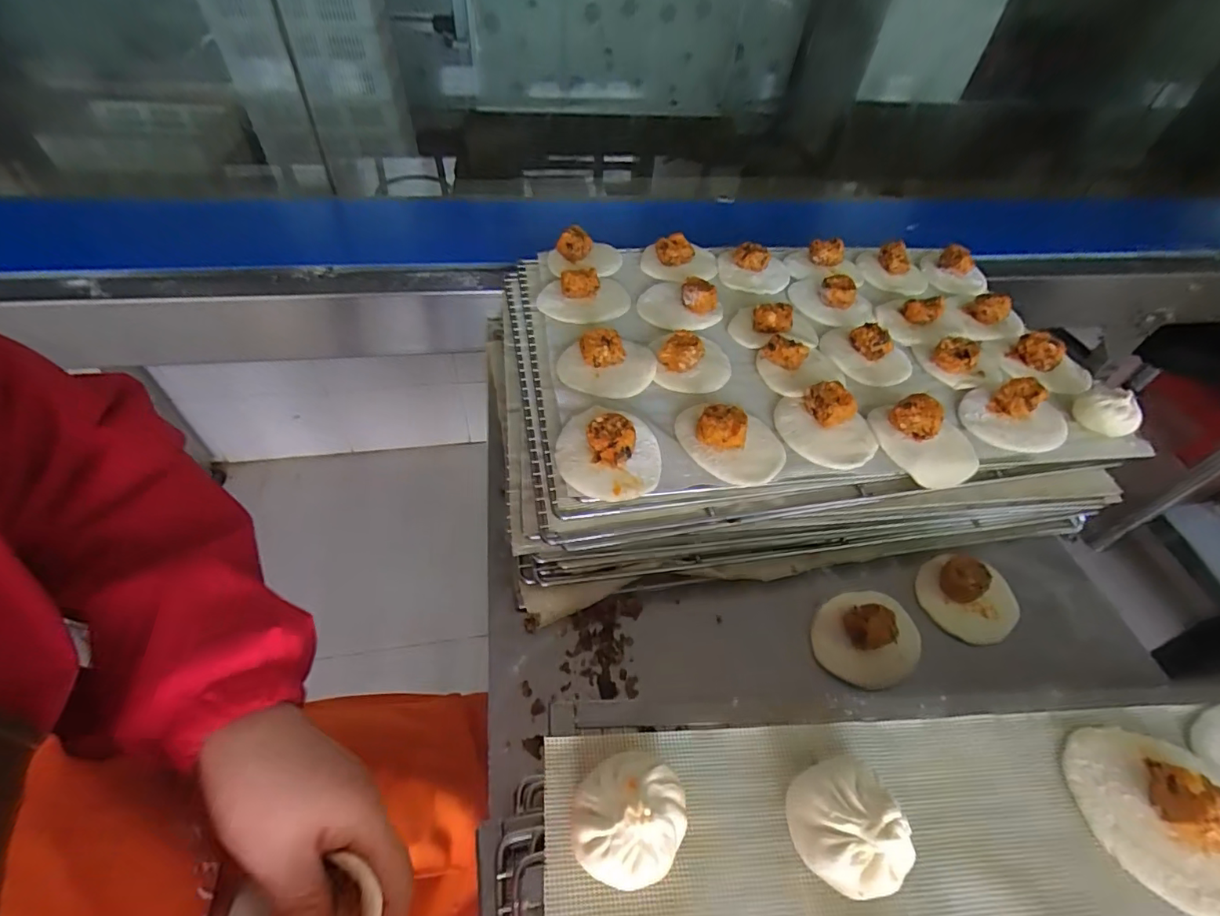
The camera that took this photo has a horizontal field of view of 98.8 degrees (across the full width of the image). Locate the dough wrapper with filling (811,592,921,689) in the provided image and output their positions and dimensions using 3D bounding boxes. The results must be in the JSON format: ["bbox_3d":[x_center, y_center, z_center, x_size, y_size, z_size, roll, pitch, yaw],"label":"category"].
[{"bbox_3d":[0.233,0.154,0.466,0.100,0.038,0.082,-23,56,-23],"label":"dough wrapper with filling"}]

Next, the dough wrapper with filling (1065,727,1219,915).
[{"bbox_3d":[0.303,0.187,0.274,0.085,0.032,0.085,3,50,-3],"label":"dough wrapper with filling"}]

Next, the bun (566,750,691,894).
[{"bbox_3d":[0.009,0.173,0.252,0.050,0.043,0.052,3,50,-3],"label":"bun"}]

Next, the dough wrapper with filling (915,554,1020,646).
[{"bbox_3d":[0.346,0.128,0.499,0.084,0.039,0.088,3,50,-3],"label":"dough wrapper with filling"}]

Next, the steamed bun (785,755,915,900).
[{"bbox_3d":[0.114,0.180,0.255,0.051,0.043,0.054,3,50,-3],"label":"steamed bun"}]

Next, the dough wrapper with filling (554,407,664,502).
[{"bbox_3d":[-0.001,-0.015,0.455,0.090,0.037,0.098,3,50,-3],"label":"dough wrapper with filling"}]

